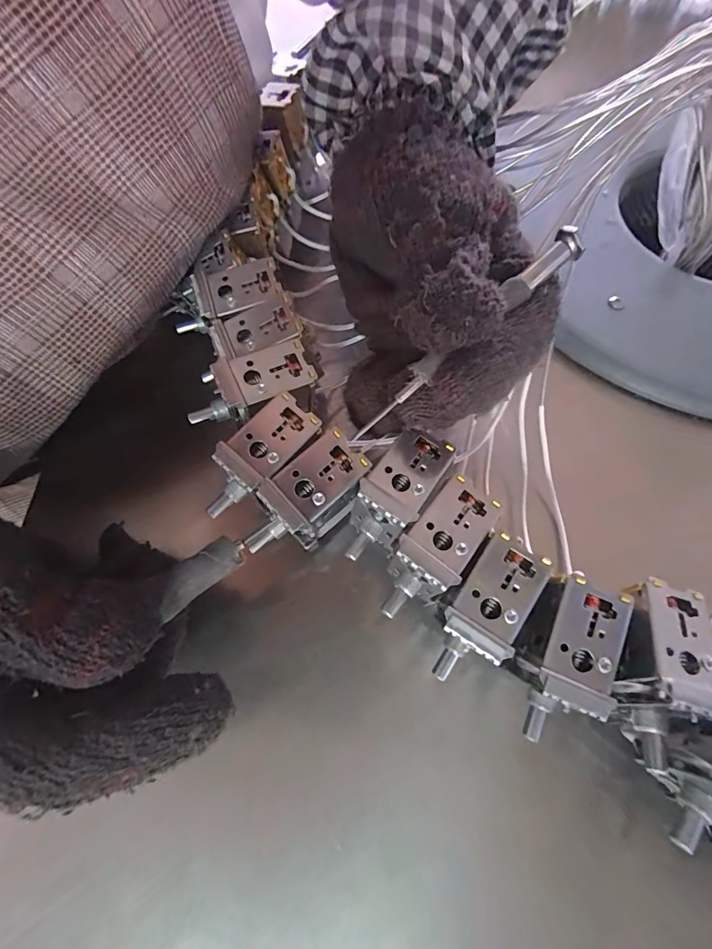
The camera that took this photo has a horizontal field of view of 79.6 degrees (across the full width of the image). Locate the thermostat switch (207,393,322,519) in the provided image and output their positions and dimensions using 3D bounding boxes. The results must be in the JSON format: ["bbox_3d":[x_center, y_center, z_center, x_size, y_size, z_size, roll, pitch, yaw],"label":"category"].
[{"bbox_3d":[-0.038,-0.006,0.163,0.023,0.017,0.052,41,82,17],"label":"thermostat switch"}]

